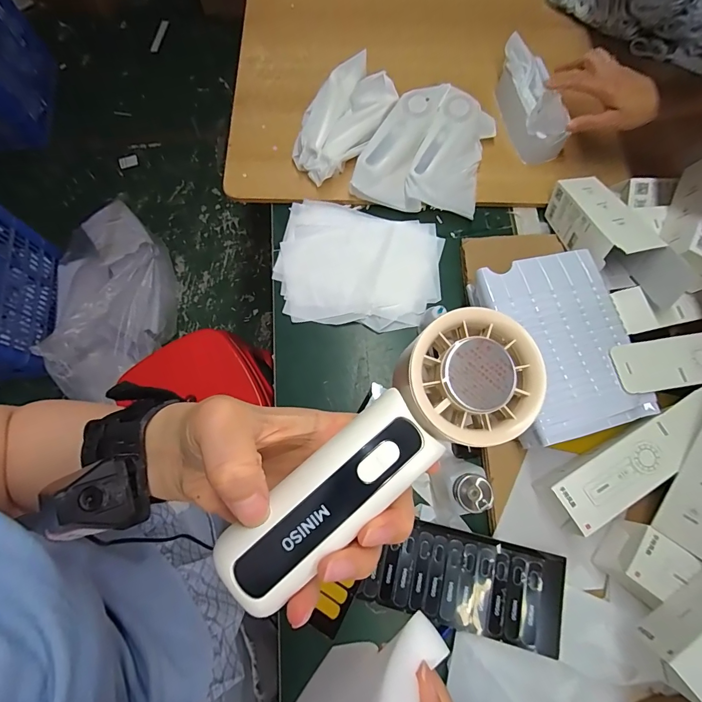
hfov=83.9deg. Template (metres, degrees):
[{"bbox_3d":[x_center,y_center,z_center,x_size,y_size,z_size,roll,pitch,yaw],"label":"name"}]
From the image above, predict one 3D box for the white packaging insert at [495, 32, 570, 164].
[{"bbox_3d":[0.302,-0.419,0.655,0.083,0.078,0.176,-8,75,-3],"label":"white packaging insert"}]

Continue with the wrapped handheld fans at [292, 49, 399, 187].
[{"bbox_3d":[-0.023,-0.381,0.645,0.121,0.079,0.188,40,78,10],"label":"wrapped handheld fans"}]

